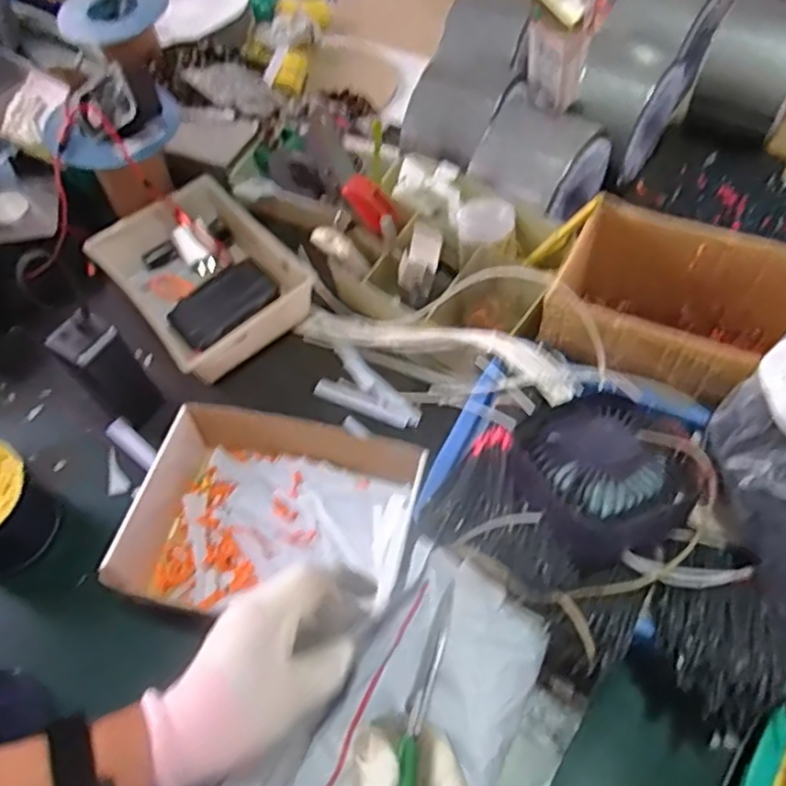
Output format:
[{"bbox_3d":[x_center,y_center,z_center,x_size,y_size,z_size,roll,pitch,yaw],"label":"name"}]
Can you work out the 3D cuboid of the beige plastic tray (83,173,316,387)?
[{"bbox_3d":[-0.224,-0.140,0.779,0.175,0.058,0.253,-39,65,-18],"label":"beige plastic tray"}]

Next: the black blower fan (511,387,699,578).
[{"bbox_3d":[0.156,0.054,0.491,0.117,0.038,0.127,-17,60,-7],"label":"black blower fan"}]

